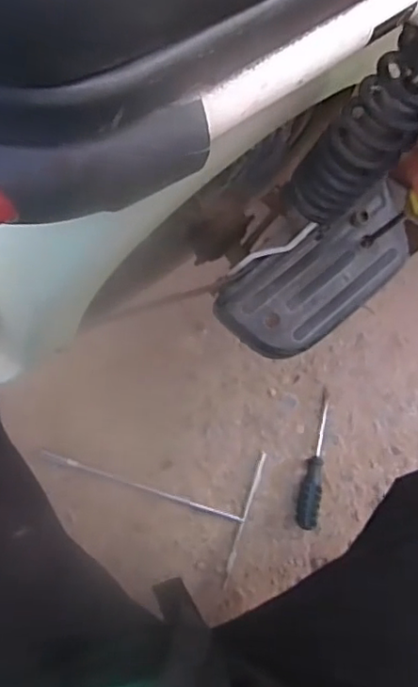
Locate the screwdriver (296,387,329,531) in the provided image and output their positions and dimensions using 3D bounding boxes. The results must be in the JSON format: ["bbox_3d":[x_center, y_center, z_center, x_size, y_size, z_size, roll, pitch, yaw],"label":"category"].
[{"bbox_3d":[0.143,0.158,0.798,0.032,0.029,0.183,6,85,-4],"label":"screwdriver"}]

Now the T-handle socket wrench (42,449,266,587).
[{"bbox_3d":[-0.084,0.192,0.791,0.288,0.007,0.173,18,84,-3],"label":"T-handle socket wrench"}]

